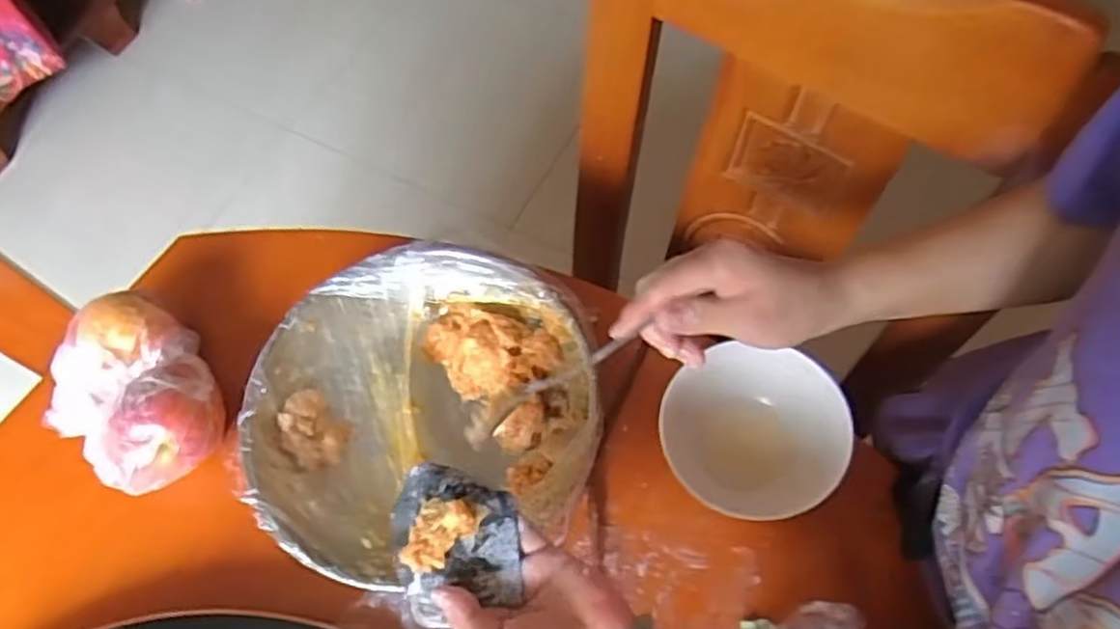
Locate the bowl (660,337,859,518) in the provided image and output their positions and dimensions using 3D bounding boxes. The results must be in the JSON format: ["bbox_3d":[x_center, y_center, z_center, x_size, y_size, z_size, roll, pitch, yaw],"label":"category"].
[{"bbox_3d":[0.142,0.087,0.546,0.123,0.067,0.127,-30,66,-11],"label":"bowl"}]

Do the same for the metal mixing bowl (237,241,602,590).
[{"bbox_3d":[-0.105,0.072,0.572,0.261,0.069,0.242,-1,63,3],"label":"metal mixing bowl"}]

